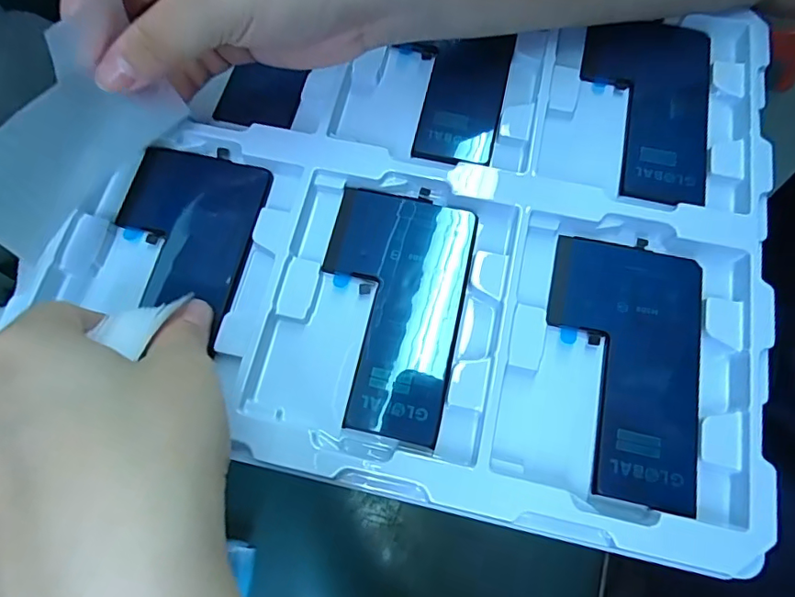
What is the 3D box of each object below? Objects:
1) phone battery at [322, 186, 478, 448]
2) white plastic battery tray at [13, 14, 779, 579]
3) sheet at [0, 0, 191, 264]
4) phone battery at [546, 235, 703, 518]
[{"bbox_3d":[-0.004,0.002,0.226,0.064,0.004,0.109,10,72,6],"label":"phone battery"},{"bbox_3d":[0.013,-0.041,0.243,0.304,0.025,0.248,12,70,6],"label":"white plastic battery tray"},{"bbox_3d":[-0.125,-0.063,0.198,0.013,0.056,0.094,28,72,12],"label":"sheet"},{"bbox_3d":[0.096,0.027,0.218,0.063,0.006,0.109,10,72,6],"label":"phone battery"}]

